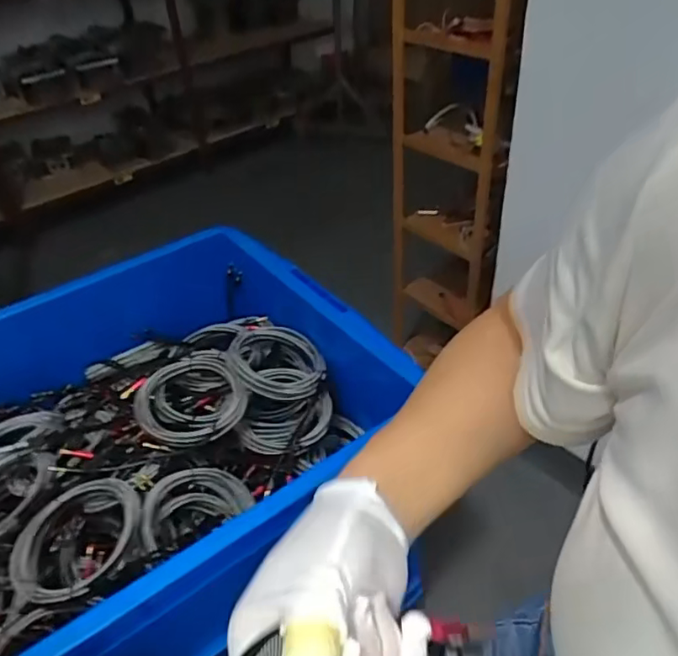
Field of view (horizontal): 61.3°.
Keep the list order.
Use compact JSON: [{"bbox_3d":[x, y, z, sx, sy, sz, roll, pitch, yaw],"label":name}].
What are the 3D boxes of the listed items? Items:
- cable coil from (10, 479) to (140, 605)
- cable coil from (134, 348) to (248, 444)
[{"bbox_3d":[-0.292,0.235,0.634,0.145,0.029,0.140,-3,39,3],"label":"cable coil"},{"bbox_3d":[-0.207,0.100,0.801,0.147,0.042,0.165,-25,43,-22],"label":"cable coil"}]

